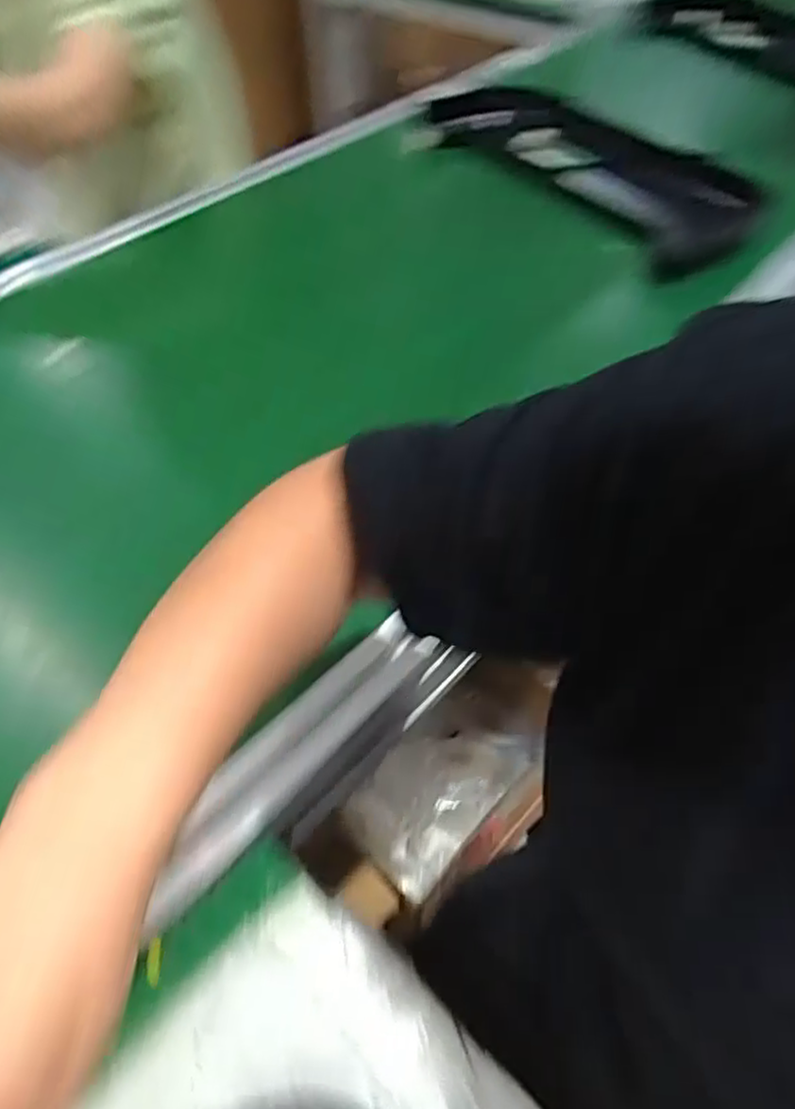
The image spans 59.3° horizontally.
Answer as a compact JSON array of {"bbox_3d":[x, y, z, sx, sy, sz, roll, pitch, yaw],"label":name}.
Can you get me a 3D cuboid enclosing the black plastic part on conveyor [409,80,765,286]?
[{"bbox_3d":[0.249,-0.504,0.892,0.206,0.042,0.488,-23,54,-17],"label":"black plastic part on conveyor"}]

